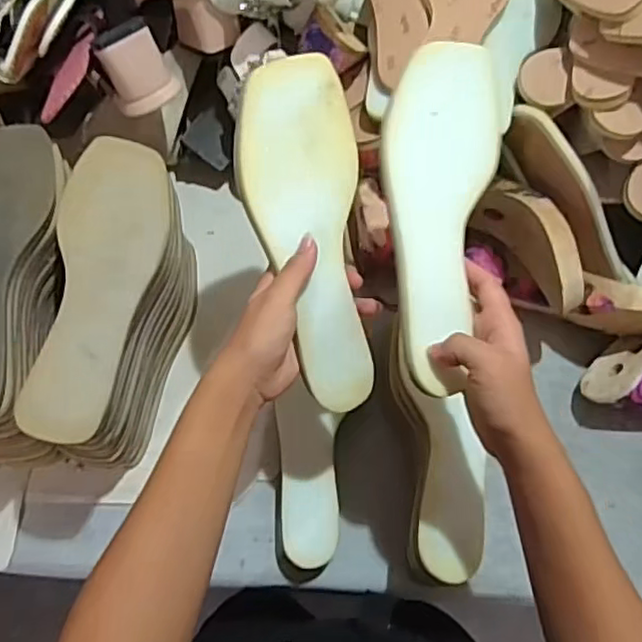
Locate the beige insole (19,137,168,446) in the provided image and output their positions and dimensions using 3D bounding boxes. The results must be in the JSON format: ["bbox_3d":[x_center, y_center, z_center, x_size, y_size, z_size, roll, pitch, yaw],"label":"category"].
[{"bbox_3d":[-0.167,-0.031,0.479,0.082,0.014,0.240,5,66,0],"label":"beige insole"}]

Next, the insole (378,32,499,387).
[{"bbox_3d":[0.077,-0.069,0.427,0.076,0.025,0.226,4,88,-1],"label":"insole"}]

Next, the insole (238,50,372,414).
[{"bbox_3d":[-0.010,-0.057,0.444,0.084,0.008,0.239,-6,96,-20],"label":"insole"}]

